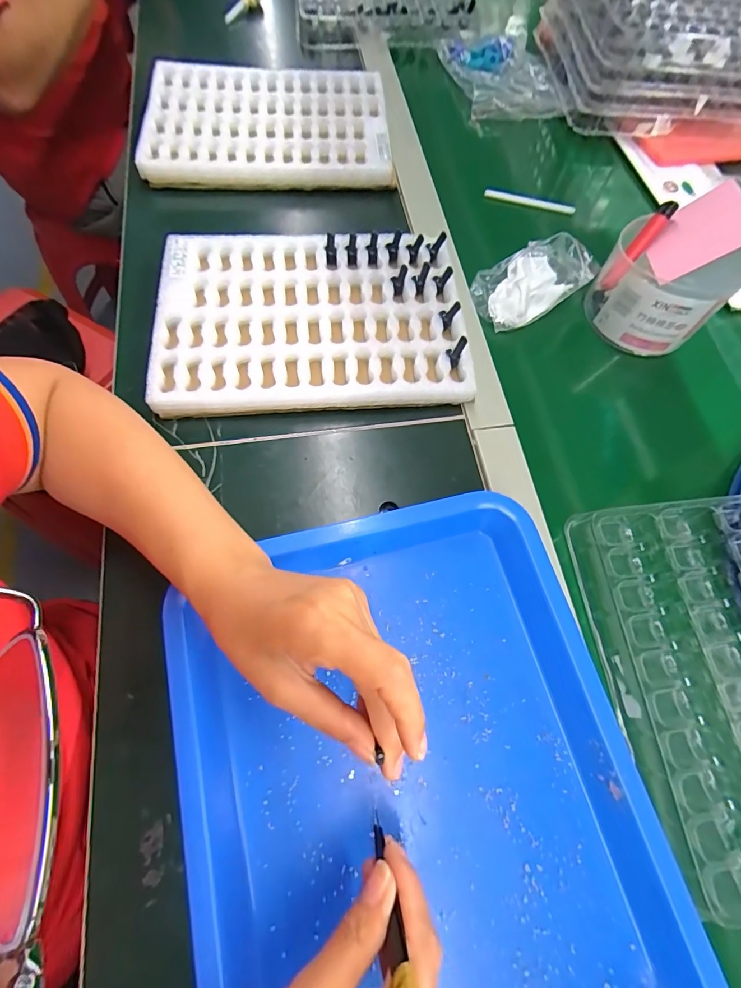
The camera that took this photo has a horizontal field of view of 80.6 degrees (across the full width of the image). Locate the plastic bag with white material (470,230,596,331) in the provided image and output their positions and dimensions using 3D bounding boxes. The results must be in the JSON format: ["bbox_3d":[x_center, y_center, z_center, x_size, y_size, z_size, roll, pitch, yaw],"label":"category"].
[{"bbox_3d":[0.164,-0.218,0.443,0.122,0.033,0.069,-29,73,-13],"label":"plastic bag with white material"}]

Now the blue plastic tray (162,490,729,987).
[{"bbox_3d":[0.025,0.174,0.269,0.279,0.031,0.326,-13,70,-8],"label":"blue plastic tray"}]

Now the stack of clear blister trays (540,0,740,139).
[{"bbox_3d":[0.372,-0.595,0.568,0.251,0.087,0.265,-6,68,-7],"label":"stack of clear blister trays"}]

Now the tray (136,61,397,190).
[{"bbox_3d":[-0.116,-0.430,0.509,0.268,0.033,0.185,-2,68,-5],"label":"tray"}]

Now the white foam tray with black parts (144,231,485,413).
[{"bbox_3d":[-0.052,-0.162,0.404,0.267,0.033,0.185,-4,69,-4],"label":"white foam tray with black parts"}]

